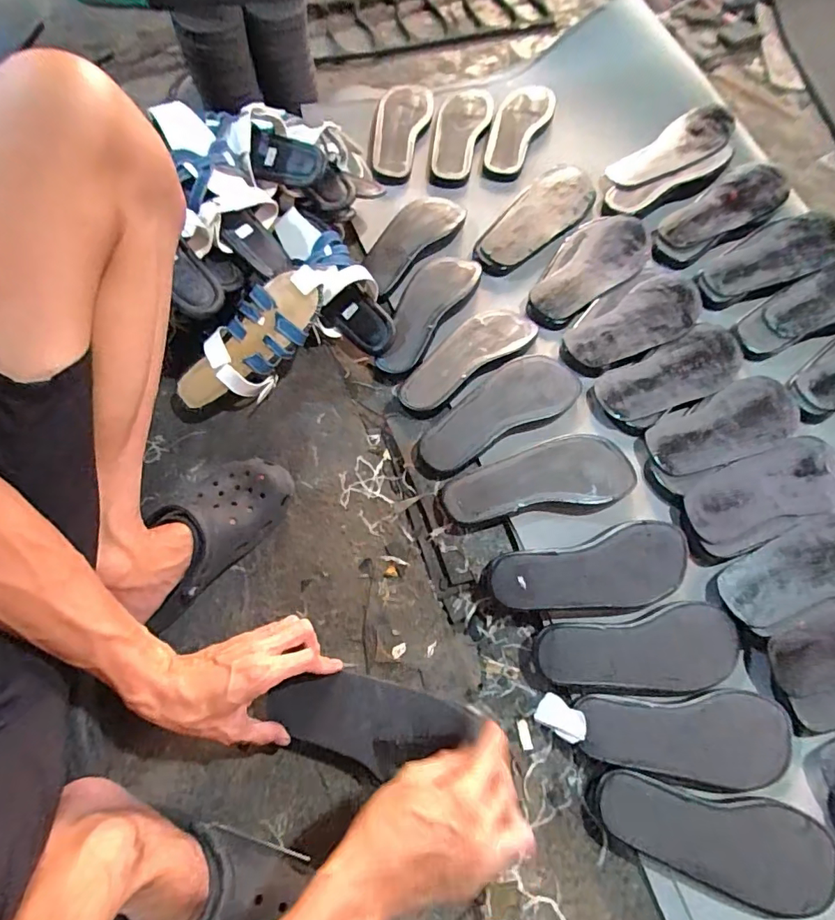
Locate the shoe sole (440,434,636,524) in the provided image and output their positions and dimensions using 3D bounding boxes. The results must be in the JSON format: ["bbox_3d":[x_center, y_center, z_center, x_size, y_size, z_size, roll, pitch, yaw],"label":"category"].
[{"bbox_3d":[0.146,0.022,0.577,0.231,0.024,0.082,-8,70,-4],"label":"shoe sole"}]

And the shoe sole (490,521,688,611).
[{"bbox_3d":[0.199,0.131,0.543,0.228,0.024,0.084,-10,70,-5],"label":"shoe sole"}]

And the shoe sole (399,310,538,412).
[{"bbox_3d":[0.067,-0.146,0.656,0.223,0.029,0.080,-36,74,-13],"label":"shoe sole"}]

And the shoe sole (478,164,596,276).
[{"bbox_3d":[0.195,-0.397,0.782,0.259,0.020,0.102,-43,76,-15],"label":"shoe sole"}]

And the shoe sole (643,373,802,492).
[{"bbox_3d":[0.409,-0.043,0.626,0.259,0.029,0.089,-26,72,-10],"label":"shoe sole"}]

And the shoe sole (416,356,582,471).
[{"bbox_3d":[0.102,-0.066,0.614,0.233,0.026,0.089,-27,72,-10],"label":"shoe sole"}]

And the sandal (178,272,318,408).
[{"bbox_3d":[-0.216,-0.147,0.625,0.222,0.046,0.098,-44,76,2],"label":"sandal"}]

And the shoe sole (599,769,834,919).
[{"bbox_3d":[0.295,0.374,0.466,0.224,0.010,0.091,16,70,5],"label":"shoe sole"}]

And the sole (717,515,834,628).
[{"bbox_3d":[0.483,0.124,0.567,0.260,0.018,0.092,-13,70,-6],"label":"sole"}]

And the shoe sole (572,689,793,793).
[{"bbox_3d":[0.285,0.293,0.498,0.218,0.013,0.089,2,70,0],"label":"shoe sole"}]

